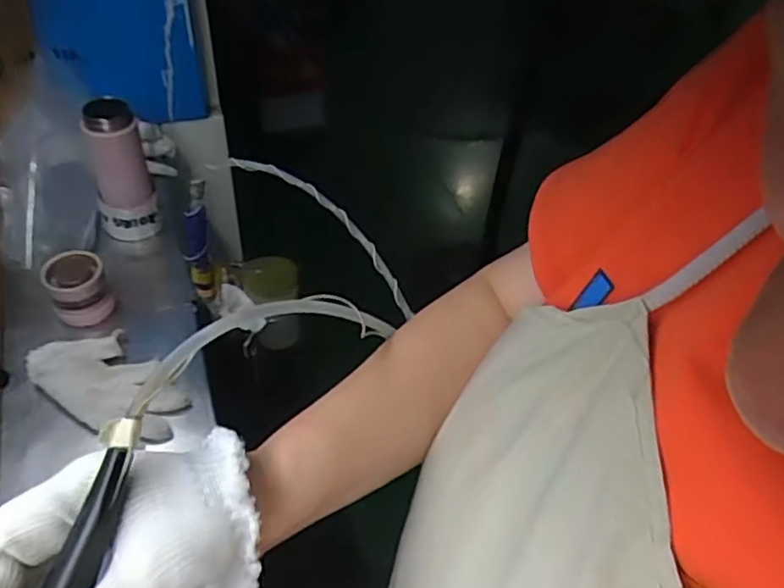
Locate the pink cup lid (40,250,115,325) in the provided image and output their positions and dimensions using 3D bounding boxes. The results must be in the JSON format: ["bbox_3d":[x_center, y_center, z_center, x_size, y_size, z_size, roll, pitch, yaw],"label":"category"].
[{"bbox_3d":[-0.376,-0.003,0.771,0.063,0.078,0.066,3,47,-3],"label":"pink cup lid"}]

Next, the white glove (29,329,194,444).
[{"bbox_3d":[-0.308,0.098,0.708,0.181,0.031,0.103,27,50,18],"label":"white glove"}]

